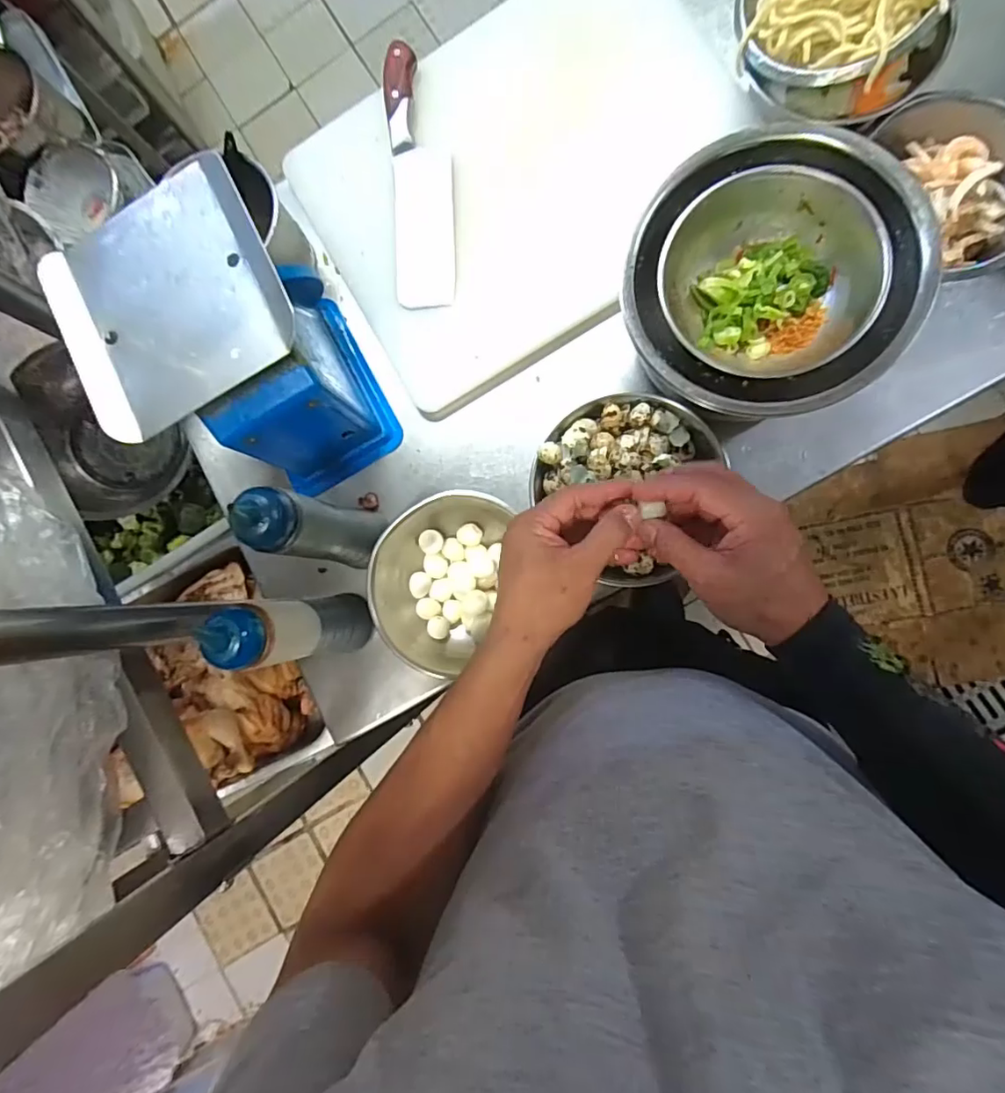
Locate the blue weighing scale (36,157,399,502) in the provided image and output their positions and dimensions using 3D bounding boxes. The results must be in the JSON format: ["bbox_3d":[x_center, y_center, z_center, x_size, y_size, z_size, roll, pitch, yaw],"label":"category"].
[{"bbox_3d":[-0.224,-0.168,0.498,0.157,0.231,0.171,-27,83,5],"label":"blue weighing scale"}]

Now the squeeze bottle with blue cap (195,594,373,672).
[{"bbox_3d":[-0.183,0.076,0.486,0.049,0.208,0.058,-6,86,7],"label":"squeeze bottle with blue cap"}]

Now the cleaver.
[{"bbox_3d":[-0.088,-0.391,0.575,0.064,0.025,0.273,-3,86,8],"label":"cleaver"}]

